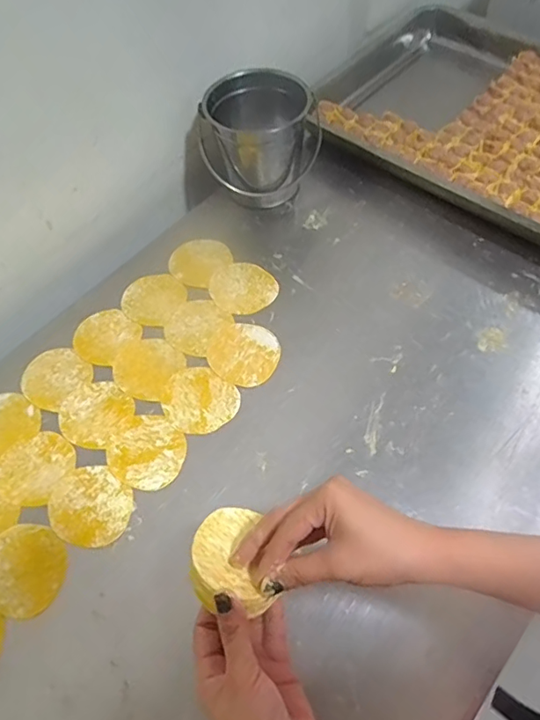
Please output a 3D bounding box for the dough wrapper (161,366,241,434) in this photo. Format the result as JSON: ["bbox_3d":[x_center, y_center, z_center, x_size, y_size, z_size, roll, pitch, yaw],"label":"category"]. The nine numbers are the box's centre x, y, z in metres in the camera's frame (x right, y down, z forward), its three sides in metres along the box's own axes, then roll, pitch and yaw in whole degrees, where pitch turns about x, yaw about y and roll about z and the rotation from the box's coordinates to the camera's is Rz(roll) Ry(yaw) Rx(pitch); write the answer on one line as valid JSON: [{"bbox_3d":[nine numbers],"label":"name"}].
[{"bbox_3d":[-0.080,0.044,0.595,0.085,0.004,0.075,31,65,20],"label":"dough wrapper"}]

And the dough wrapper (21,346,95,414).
[{"bbox_3d":[-0.253,0.018,0.623,0.076,0.004,0.075,37,67,23],"label":"dough wrapper"}]

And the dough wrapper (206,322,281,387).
[{"bbox_3d":[-0.032,-0.010,0.625,0.087,0.004,0.079,29,65,20],"label":"dough wrapper"}]

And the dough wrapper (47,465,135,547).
[{"bbox_3d":[-0.183,0.148,0.540,0.088,0.004,0.075,35,67,22],"label":"dough wrapper"}]

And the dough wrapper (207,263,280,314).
[{"bbox_3d":[-0.036,-0.094,0.677,0.077,0.004,0.087,-38,63,-18],"label":"dough wrapper"}]

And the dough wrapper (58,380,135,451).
[{"bbox_3d":[-0.196,0.058,0.594,0.081,0.004,0.078,-2,58,3],"label":"dough wrapper"}]

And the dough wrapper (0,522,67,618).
[{"bbox_3d":[-0.239,0.201,0.514,0.085,0.004,0.077,28,64,19],"label":"dough wrapper"}]

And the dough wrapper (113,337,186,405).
[{"bbox_3d":[-0.142,0.008,0.621,0.081,0.004,0.080,-2,58,3],"label":"dough wrapper"}]

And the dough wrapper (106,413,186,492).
[{"bbox_3d":[-0.132,0.096,0.568,0.086,0.004,0.077,37,67,23],"label":"dough wrapper"}]

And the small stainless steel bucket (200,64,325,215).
[{"bbox_3d":[-0.011,-0.296,0.724,0.164,0.138,0.117,-2,58,3],"label":"small stainless steel bucket"}]

